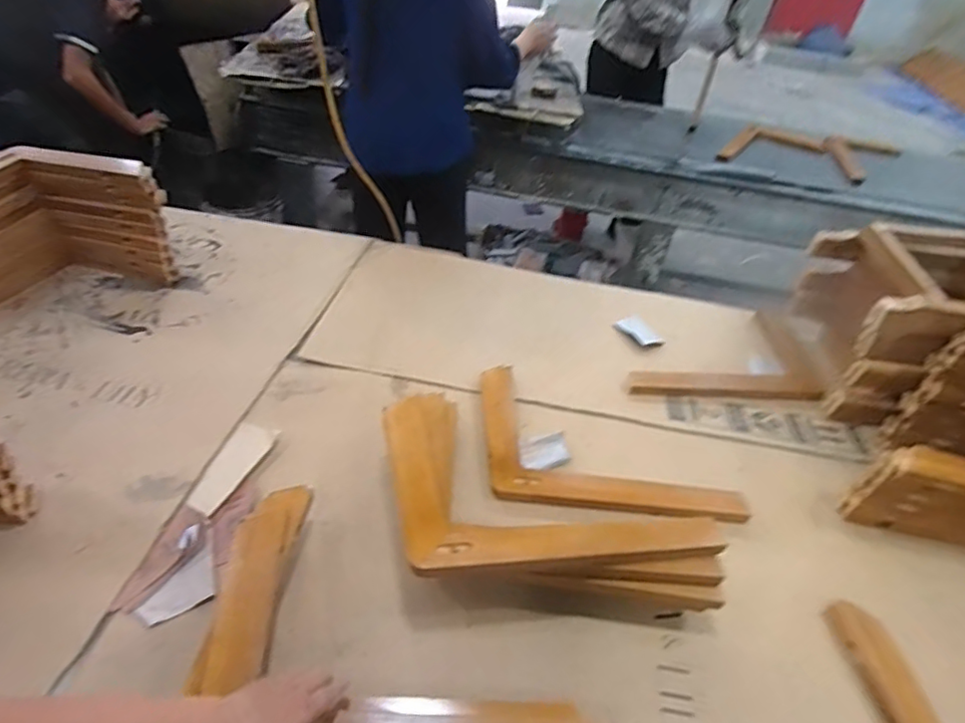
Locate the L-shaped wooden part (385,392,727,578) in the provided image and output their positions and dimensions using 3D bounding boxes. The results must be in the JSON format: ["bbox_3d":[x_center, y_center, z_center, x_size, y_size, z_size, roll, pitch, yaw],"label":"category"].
[{"bbox_3d":[0.094,0.174,0.892,0.487,0.043,0.332,1,43,-7],"label":"L-shaped wooden part"}]

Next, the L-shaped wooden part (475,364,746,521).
[{"bbox_3d":[0.228,0.157,1.093,0.484,0.039,0.302,8,42,0],"label":"L-shaped wooden part"}]

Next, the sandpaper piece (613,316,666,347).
[{"bbox_3d":[0.377,-0.073,1.367,0.069,0.017,0.111,-19,49,-26],"label":"sandpaper piece"}]

